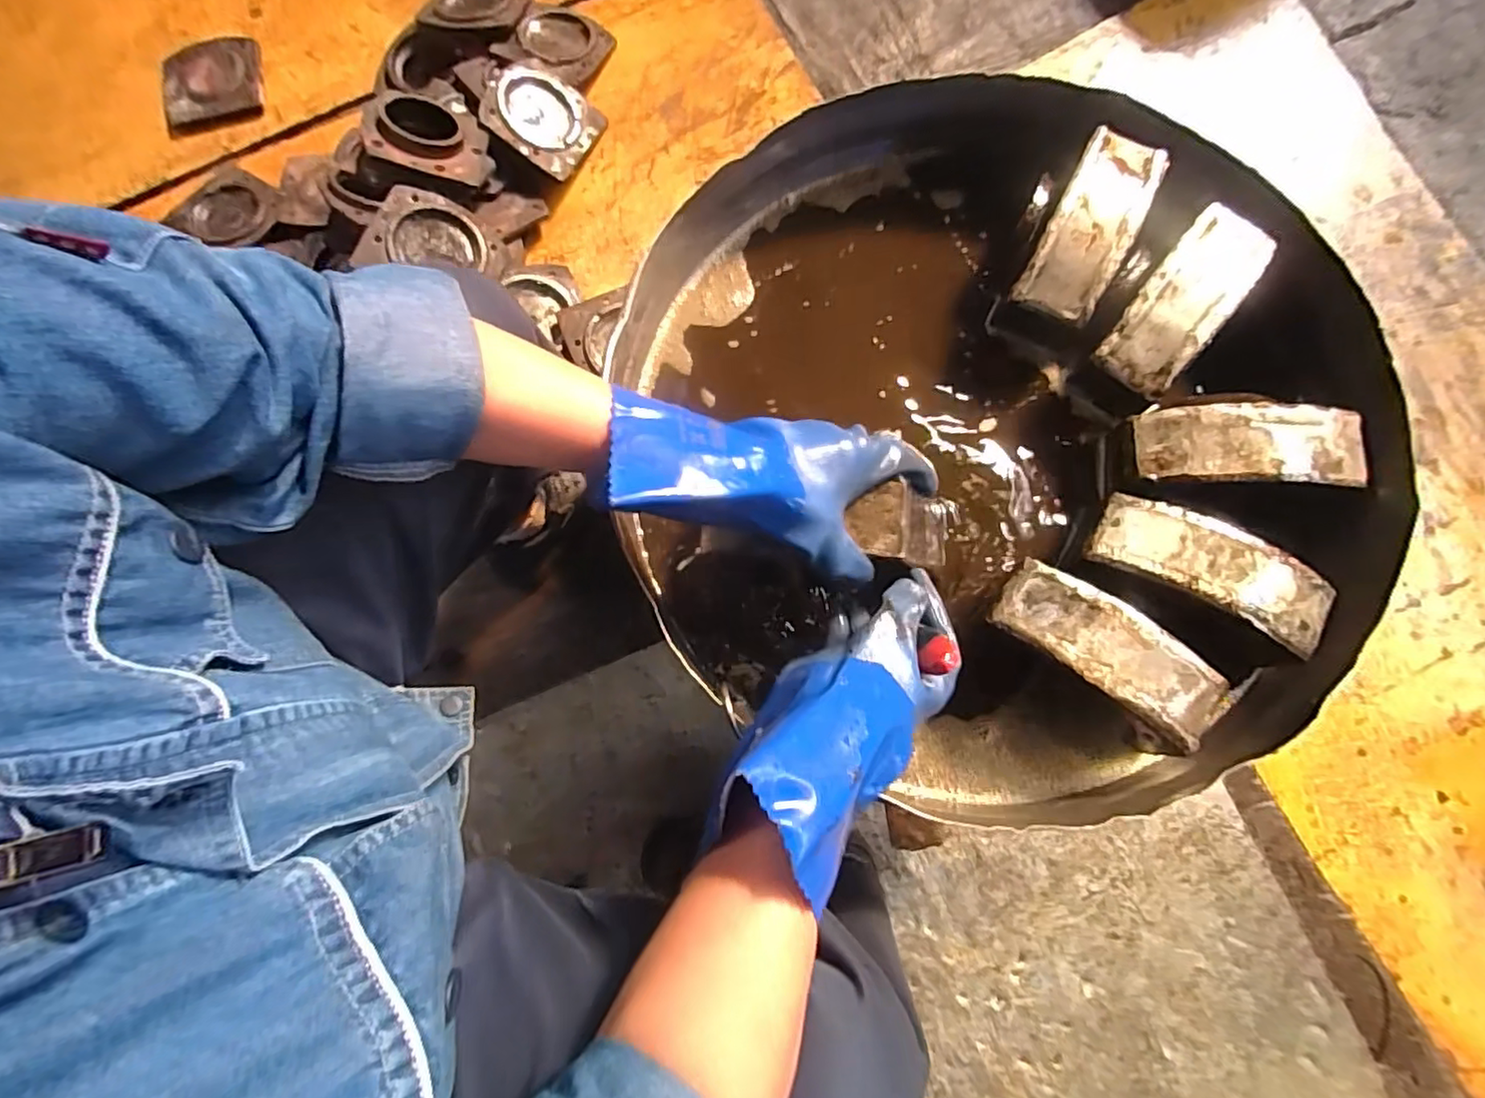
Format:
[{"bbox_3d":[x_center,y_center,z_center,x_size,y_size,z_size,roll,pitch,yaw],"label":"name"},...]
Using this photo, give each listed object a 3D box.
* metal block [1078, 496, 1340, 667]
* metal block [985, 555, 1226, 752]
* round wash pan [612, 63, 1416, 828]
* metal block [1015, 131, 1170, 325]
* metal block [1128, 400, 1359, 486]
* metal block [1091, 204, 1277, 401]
[{"bbox_3d":[0.343,0.017,0.467,0.163,0.046,0.065,27,84,7],"label":"metal block"},{"bbox_3d":[0.265,0.073,0.458,0.157,0.041,0.066,40,86,8],"label":"metal block"},{"bbox_3d":[0.206,-0.095,0.521,0.544,0.117,0.575,-1,79,-1],"label":"round wash pan"},{"bbox_3d":[0.283,-0.262,0.515,0.062,0.032,0.156,28,84,7],"label":"metal block"},{"bbox_3d":[0.382,-0.077,0.477,0.151,0.035,0.060,4,82,4],"label":"metal block"},{"bbox_3d":[0.349,-0.196,0.500,0.060,0.028,0.159,39,86,8],"label":"metal block"}]

